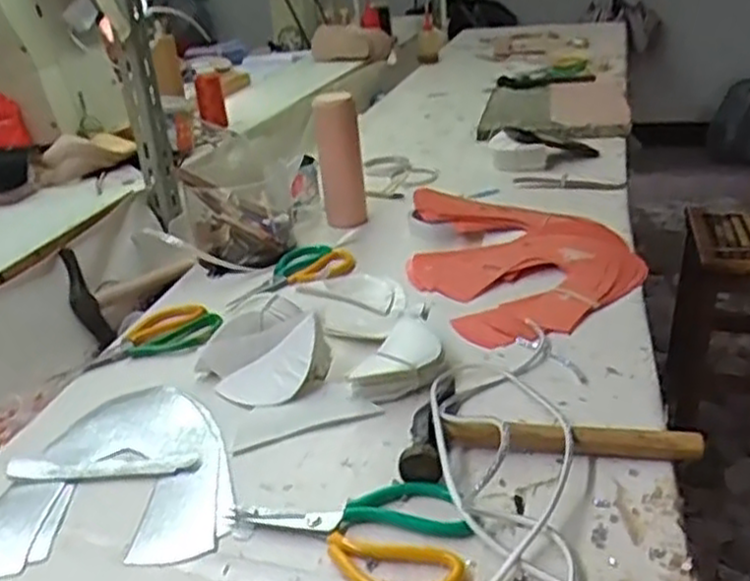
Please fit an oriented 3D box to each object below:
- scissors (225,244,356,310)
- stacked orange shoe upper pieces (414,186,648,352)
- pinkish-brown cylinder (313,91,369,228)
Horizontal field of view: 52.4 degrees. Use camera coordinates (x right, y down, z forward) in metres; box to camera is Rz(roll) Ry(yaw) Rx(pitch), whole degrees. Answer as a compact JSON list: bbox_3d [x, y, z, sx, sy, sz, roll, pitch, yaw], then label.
[{"bbox_3d":[-0.098,-0.018,0.980,0.100,0.017,0.185,6,28,25],"label":"scissors"},{"bbox_3d":[0.183,-0.054,0.948,0.275,0.052,0.361,-4,25,5],"label":"stacked orange shoe upper pieces"},{"bbox_3d":[-0.050,-0.191,1.097,0.062,0.176,0.066,-6,26,-3],"label":"pinkish-brown cylinder"}]

